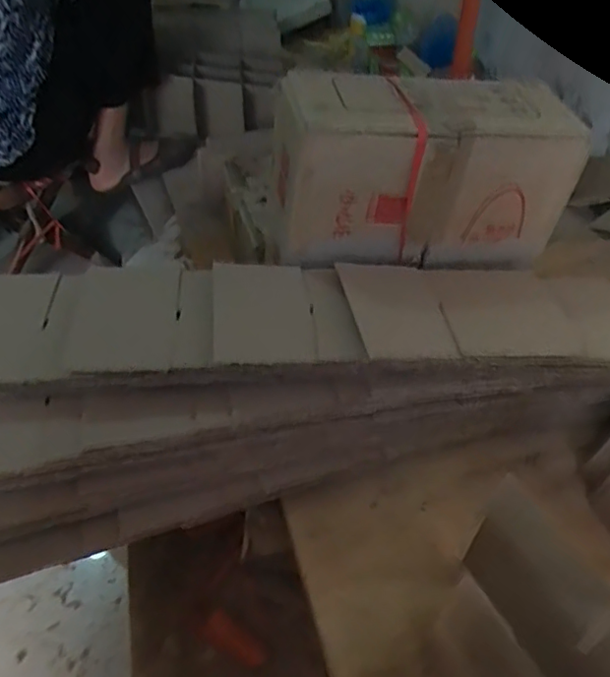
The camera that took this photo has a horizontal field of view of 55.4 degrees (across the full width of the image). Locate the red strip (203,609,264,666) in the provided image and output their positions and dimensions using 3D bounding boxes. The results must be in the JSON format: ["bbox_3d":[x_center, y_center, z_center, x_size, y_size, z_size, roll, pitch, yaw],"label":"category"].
[{"bbox_3d":[-0.068,0.287,0.548,0.062,0.004,0.026,34,72,21],"label":"red strip"}]

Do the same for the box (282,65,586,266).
[{"bbox_3d":[0.111,-0.161,0.573,0.277,0.155,0.111,-7,44,-10],"label":"box"}]

